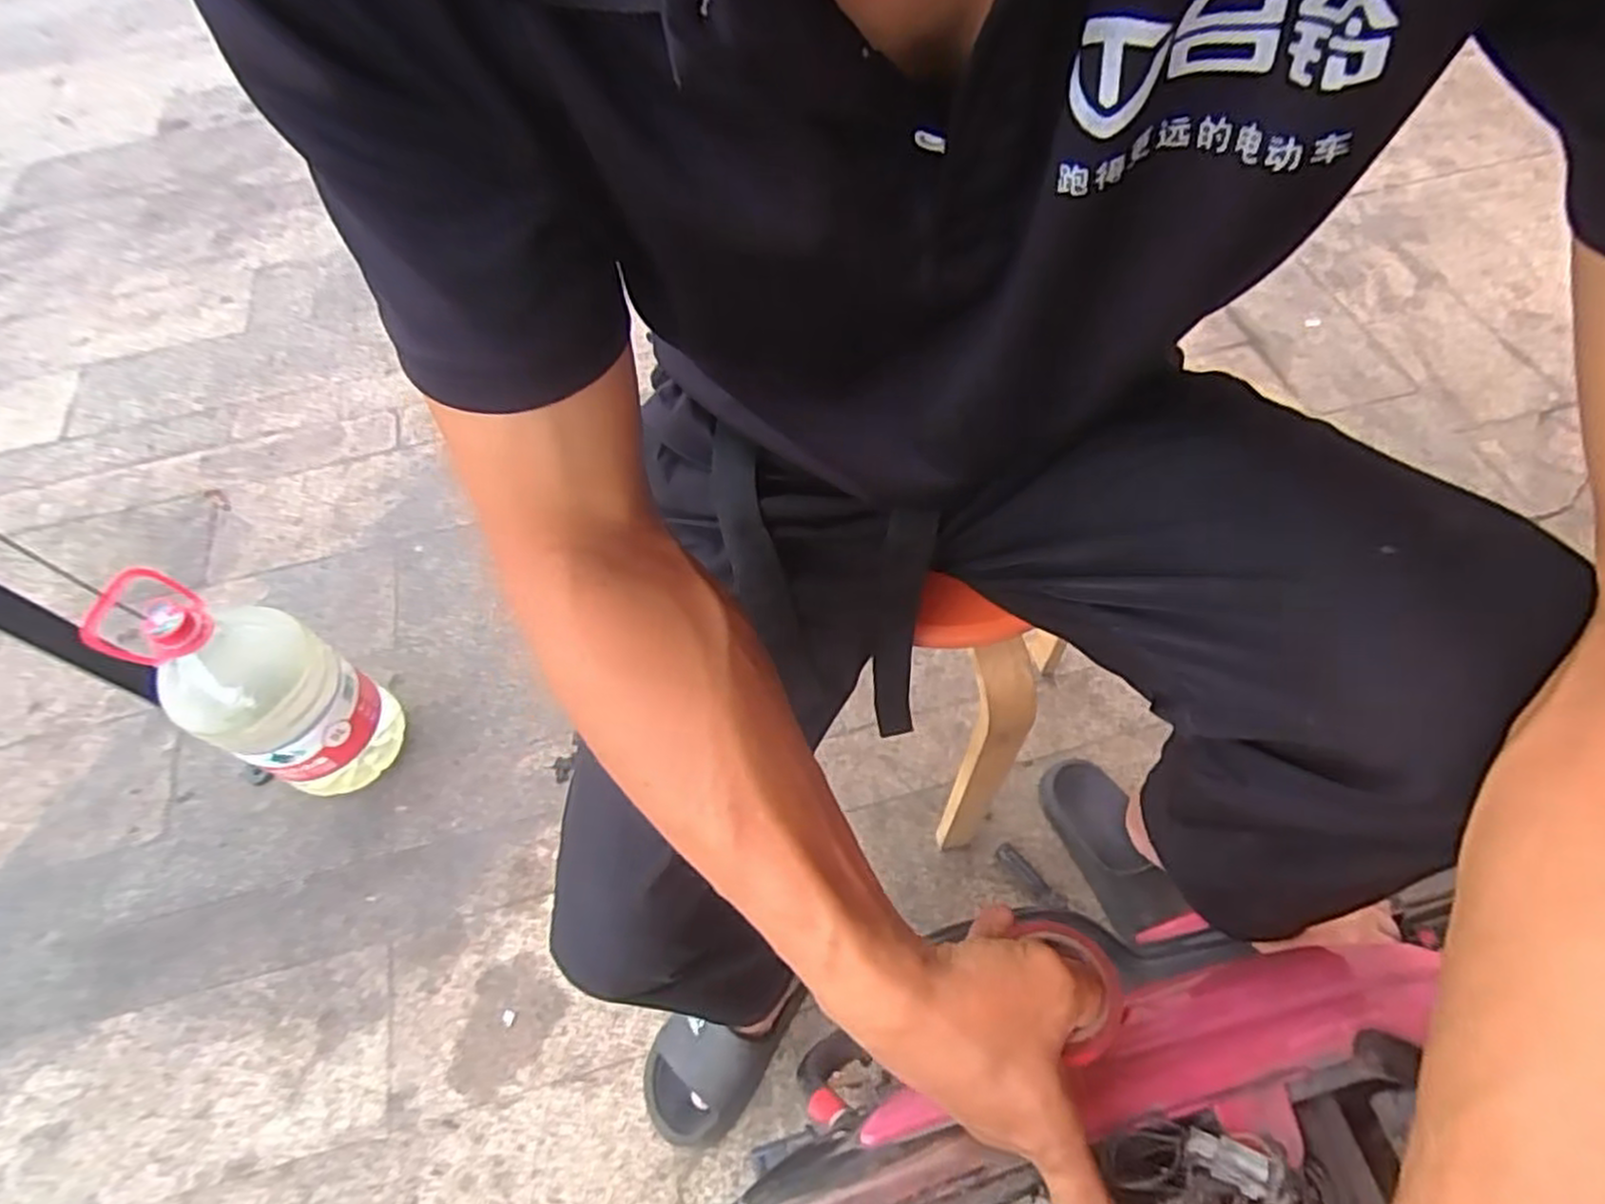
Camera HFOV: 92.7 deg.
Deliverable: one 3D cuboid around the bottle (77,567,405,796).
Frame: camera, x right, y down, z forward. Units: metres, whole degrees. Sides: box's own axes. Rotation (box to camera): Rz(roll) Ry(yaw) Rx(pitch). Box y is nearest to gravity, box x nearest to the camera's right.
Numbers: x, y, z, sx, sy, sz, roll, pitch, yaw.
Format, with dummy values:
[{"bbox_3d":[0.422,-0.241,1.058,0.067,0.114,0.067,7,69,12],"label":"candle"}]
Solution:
[{"bbox_3d":[-0.618,0.099,0.890,0.162,0.356,0.144,30,66,18],"label":"bottle"}]

